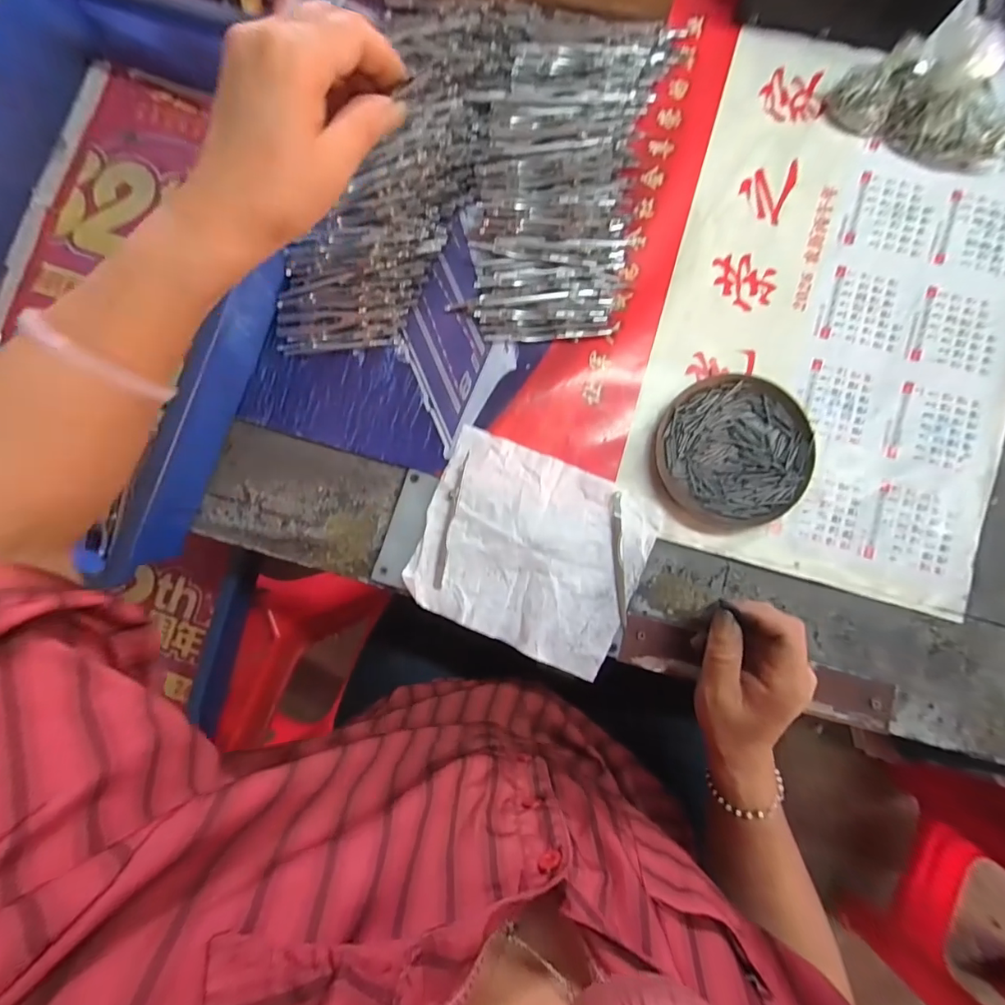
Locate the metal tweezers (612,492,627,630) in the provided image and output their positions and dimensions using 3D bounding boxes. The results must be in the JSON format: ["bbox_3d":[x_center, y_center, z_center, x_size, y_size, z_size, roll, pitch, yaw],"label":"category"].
[{"bbox_3d":[0.091,0.044,0.378,0.010,0.011,0.102,-2,85,3],"label":"metal tweezers"}]

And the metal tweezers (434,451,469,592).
[{"bbox_3d":[-0.042,0.014,0.384,0.008,0.004,0.111,11,86,4],"label":"metal tweezers"}]

